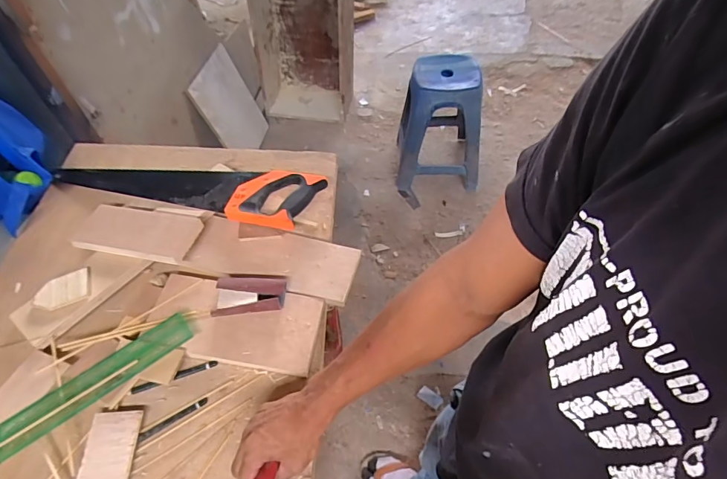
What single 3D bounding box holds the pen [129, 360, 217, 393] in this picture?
[{"bbox_3d":[-0.261,0.189,0.591,0.113,0.010,0.012,-18,55,-13],"label":"pen"}]

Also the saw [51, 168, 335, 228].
[{"bbox_3d":[-0.323,-0.099,0.765,0.502,0.048,0.116,10,53,8],"label":"saw"}]

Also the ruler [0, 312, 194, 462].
[{"bbox_3d":[-0.348,0.186,0.564,0.249,0.011,0.046,-34,64,-22],"label":"ruler"}]

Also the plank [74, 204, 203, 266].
[{"bbox_3d":[-0.366,-0.013,0.693,0.197,0.016,0.090,7,52,11],"label":"plank"}]

